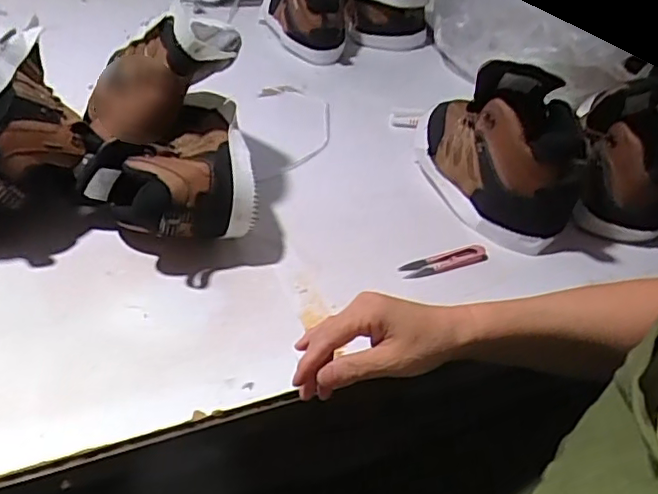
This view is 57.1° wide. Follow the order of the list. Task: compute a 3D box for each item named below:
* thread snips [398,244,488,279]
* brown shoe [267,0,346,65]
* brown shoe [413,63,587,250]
[{"bbox_3d":[0.125,0.015,0.653,0.100,0.010,0.023,-9,41,-19],"label":"thread snips"},{"bbox_3d":[-0.042,-0.458,1.095,0.149,0.158,0.246,3,41,-5],"label":"brown shoe"},{"bbox_3d":[0.190,-0.141,0.724,0.098,0.160,0.278,-8,41,-18],"label":"brown shoe"}]

